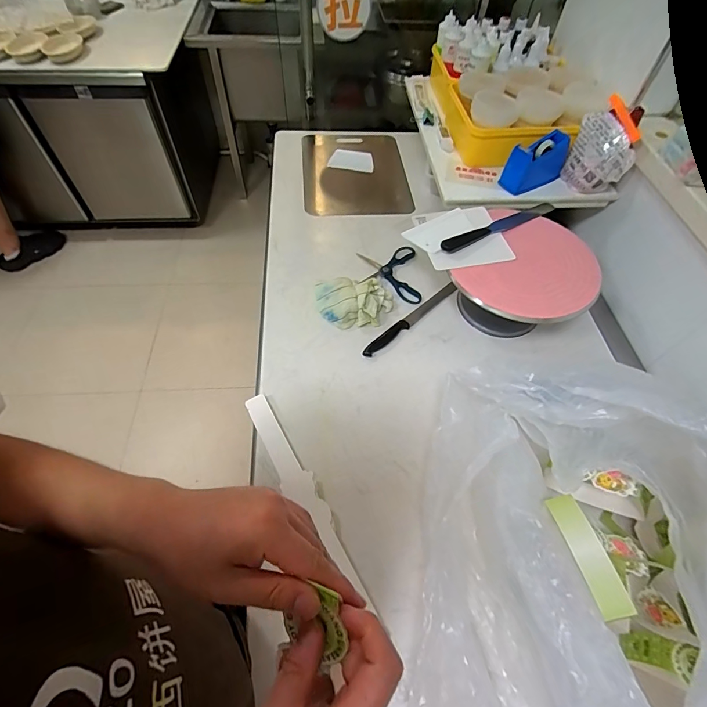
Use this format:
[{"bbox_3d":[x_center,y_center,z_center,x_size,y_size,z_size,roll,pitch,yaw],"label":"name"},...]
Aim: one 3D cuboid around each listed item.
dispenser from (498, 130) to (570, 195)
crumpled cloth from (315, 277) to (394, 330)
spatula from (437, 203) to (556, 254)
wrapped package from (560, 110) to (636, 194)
[{"bbox_3d":[0.390,-0.402,0.831,0.137,0.097,0.051,-20,60,-15],"label":"dispenser"},{"bbox_3d":[0.004,-0.113,0.834,0.163,0.043,0.120,-6,60,-7],"label":"crumpled cloth"},{"bbox_3d":[0.304,-0.267,0.796,0.308,0.013,0.033,-27,65,-17],"label":"spatula"},{"bbox_3d":[0.510,-0.411,0.807,0.123,0.113,0.082,31,61,17],"label":"wrapped package"}]

